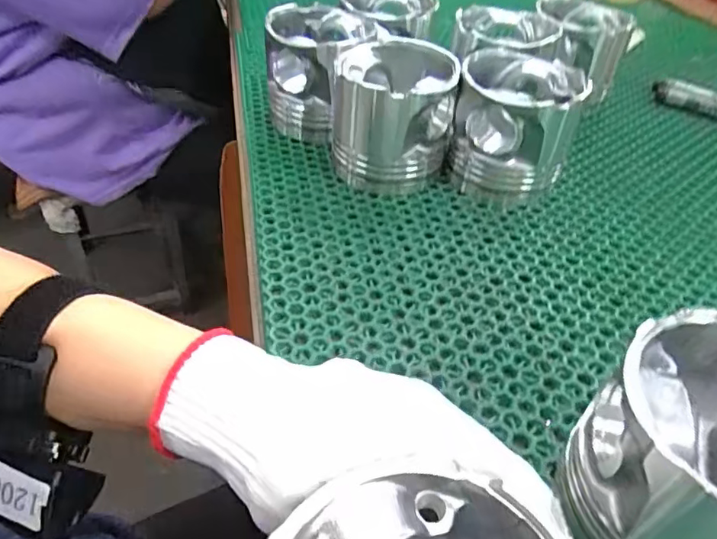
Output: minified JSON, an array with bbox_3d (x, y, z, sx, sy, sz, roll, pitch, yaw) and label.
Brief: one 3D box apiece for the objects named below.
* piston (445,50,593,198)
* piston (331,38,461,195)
[{"bbox_3d":[0.123,-0.116,0.430,0.087,0.090,0.096,13,44,10],"label":"piston"},{"bbox_3d":[0.026,-0.125,0.432,0.094,0.086,0.097,-1,44,-6],"label":"piston"}]

